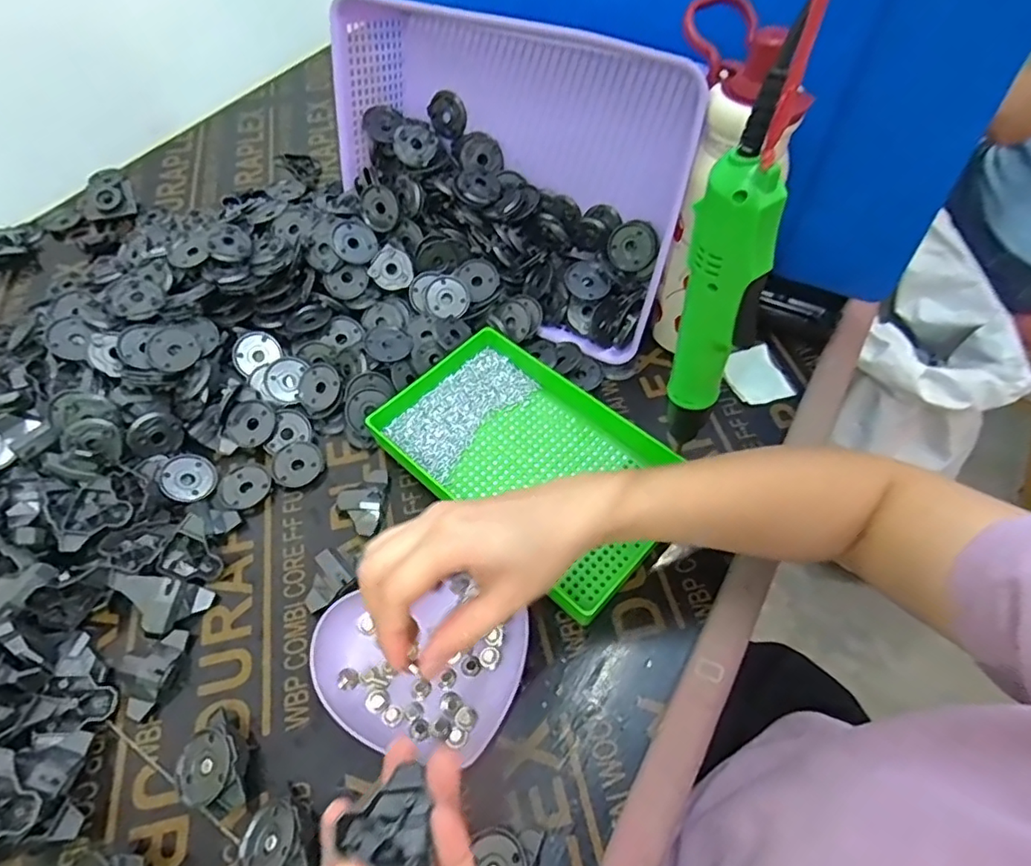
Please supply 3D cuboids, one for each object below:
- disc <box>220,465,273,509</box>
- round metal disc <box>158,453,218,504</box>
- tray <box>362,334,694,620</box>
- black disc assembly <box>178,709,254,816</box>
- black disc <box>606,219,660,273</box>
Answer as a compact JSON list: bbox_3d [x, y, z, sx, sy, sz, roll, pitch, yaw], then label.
[{"bbox_3d":[-0.234,0.046,0.511,0.038,0.004,0.040,0,56,1],"label":"disc"},{"bbox_3d":[-0.284,0.039,0.512,0.044,0.004,0.044,13,57,-21],"label":"round metal disc"},{"bbox_3d":[0.010,0.016,0.504,0.253,0.035,0.153,35,63,22],"label":"tray"},{"bbox_3d":[-0.195,0.218,0.381,0.042,0.024,0.056,-38,63,-22],"label":"black disc assembly"},{"bbox_3d":[0.115,-0.183,0.574,0.045,0.048,0.006,47,22,-6],"label":"black disc"}]

